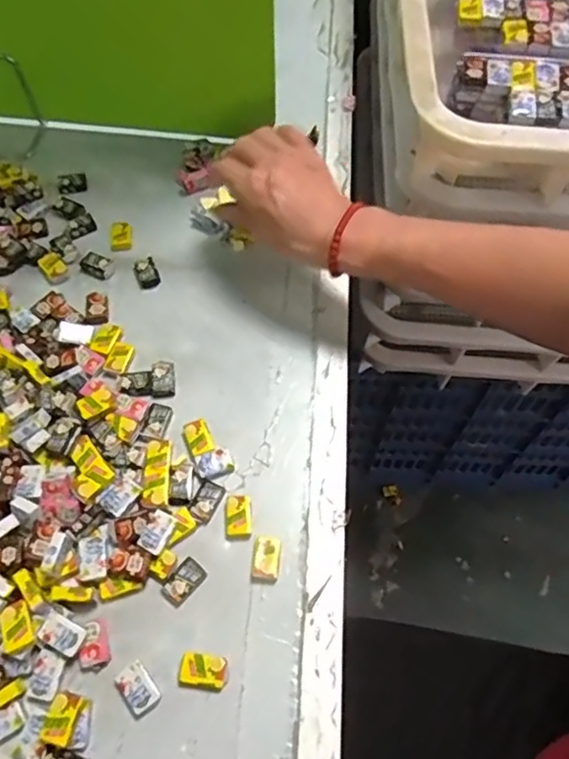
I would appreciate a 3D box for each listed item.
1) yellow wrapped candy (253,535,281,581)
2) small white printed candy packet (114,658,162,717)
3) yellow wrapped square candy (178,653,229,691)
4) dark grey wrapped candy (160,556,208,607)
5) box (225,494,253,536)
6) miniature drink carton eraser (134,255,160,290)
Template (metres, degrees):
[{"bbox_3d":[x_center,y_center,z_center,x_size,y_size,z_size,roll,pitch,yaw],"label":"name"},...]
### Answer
[{"bbox_3d":[-0.011,0.117,0.389,0.017,0.004,0.026,8,62,5],"label":"yellow wrapped candy"},{"bbox_3d":[-0.087,0.183,0.352,0.019,0.009,0.027,-37,68,-18],"label":"small white printed candy packet"},{"bbox_3d":[-0.049,0.176,0.356,0.029,0.009,0.018,5,62,3],"label":"yellow wrapped square candy"},{"bbox_3d":[-0.065,0.130,0.380,0.017,0.007,0.029,37,68,18],"label":"dark grey wrapped candy"},{"bbox_3d":[-0.031,0.092,0.400,0.018,0.004,0.029,-1,62,0],"label":"box"},{"bbox_3d":[-0.117,-0.090,0.499,0.017,0.005,0.029,-20,64,-10],"label":"miniature drink carton eraser"}]

